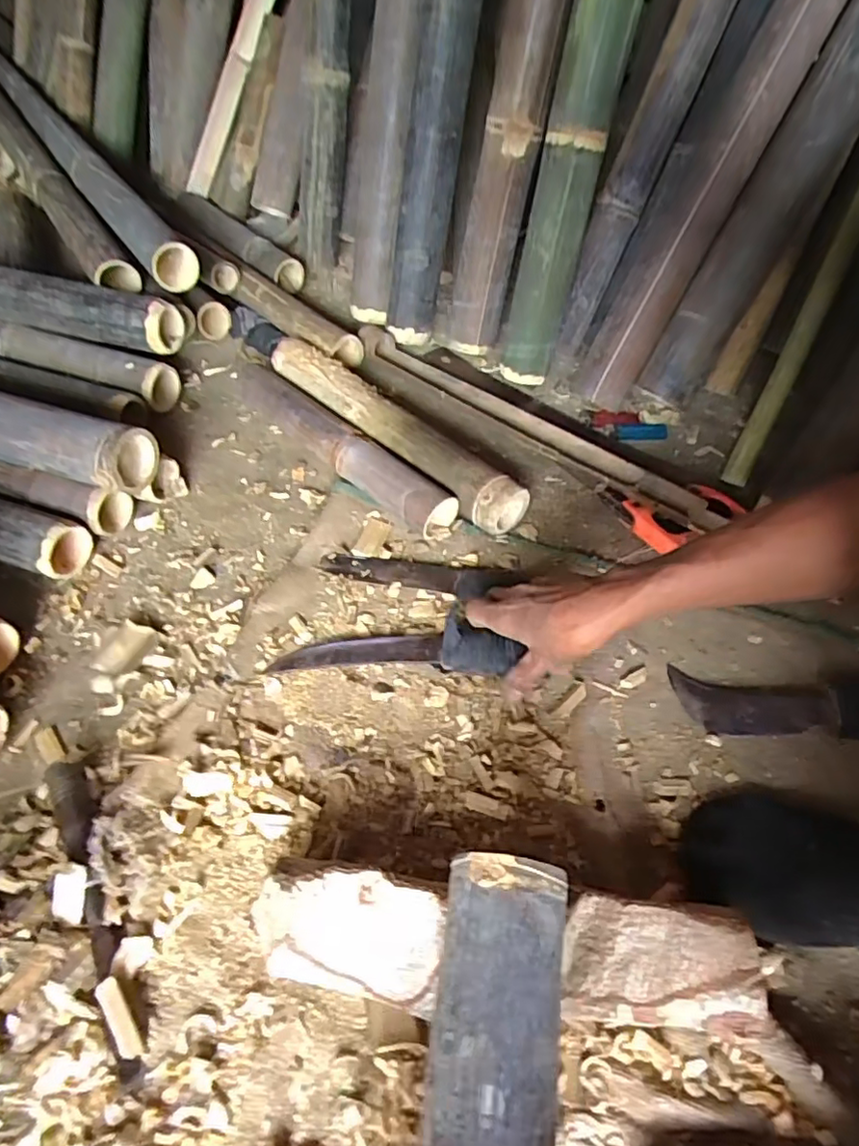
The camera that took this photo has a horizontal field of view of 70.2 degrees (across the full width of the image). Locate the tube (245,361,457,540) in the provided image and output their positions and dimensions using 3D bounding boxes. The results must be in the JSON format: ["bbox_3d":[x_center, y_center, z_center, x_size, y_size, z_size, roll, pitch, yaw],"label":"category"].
[{"bbox_3d":[-0.115,-0.159,0.761,0.056,0.060,0.363,-38,60,-25],"label":"tube"}]

